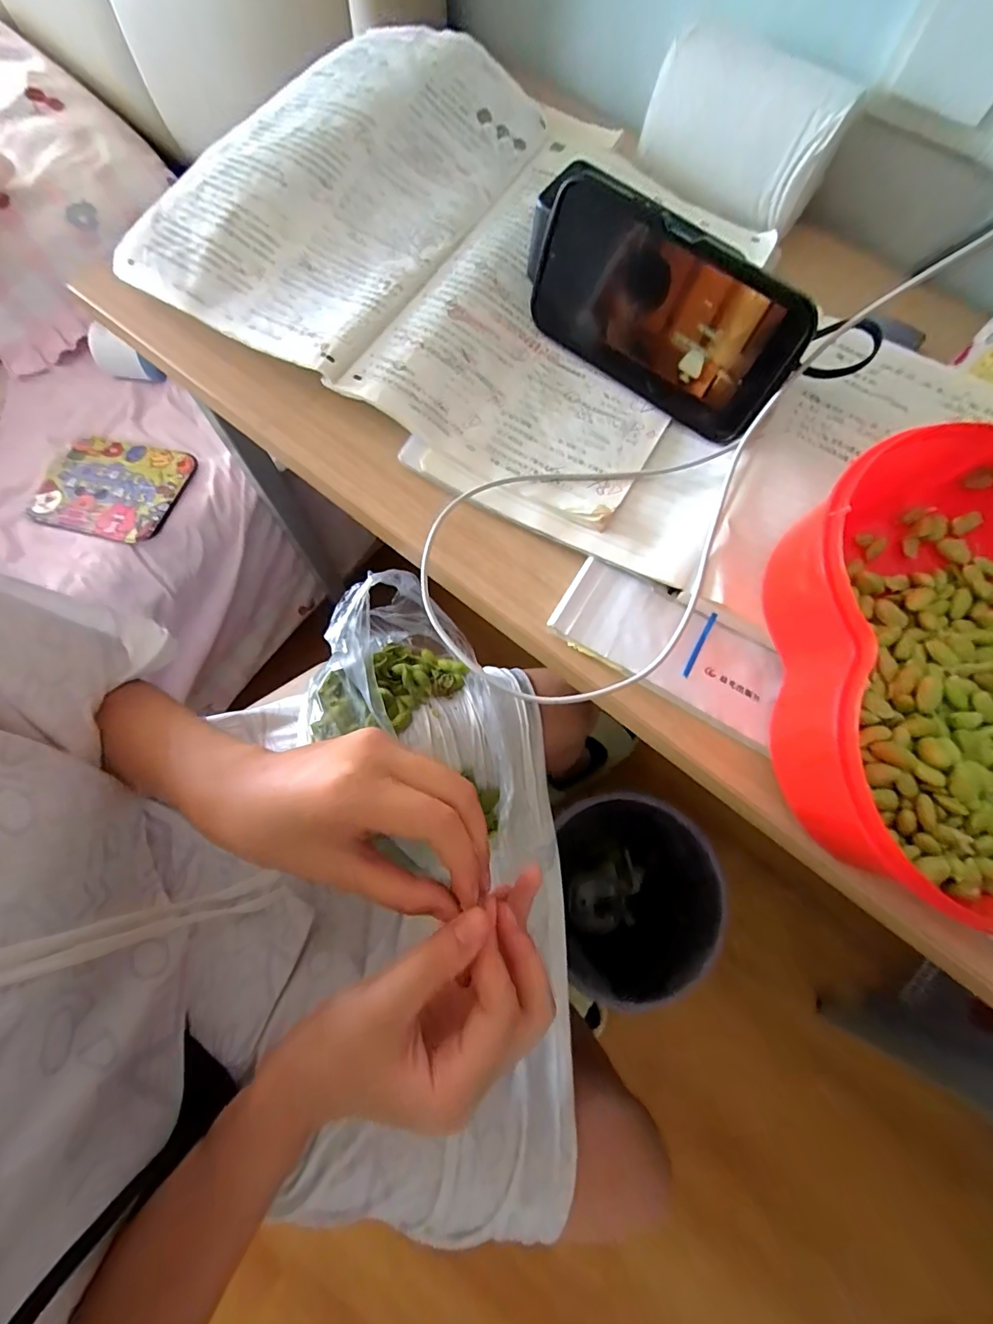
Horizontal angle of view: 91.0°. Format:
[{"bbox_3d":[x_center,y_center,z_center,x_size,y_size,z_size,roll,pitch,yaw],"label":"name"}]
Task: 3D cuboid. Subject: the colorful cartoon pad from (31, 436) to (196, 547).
[{"bbox_3d":[-0.475,-0.216,0.603,0.178,0.018,0.137,13,72,2],"label":"colorful cartoon pad"}]

